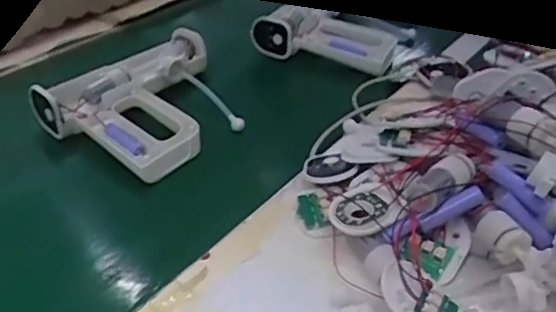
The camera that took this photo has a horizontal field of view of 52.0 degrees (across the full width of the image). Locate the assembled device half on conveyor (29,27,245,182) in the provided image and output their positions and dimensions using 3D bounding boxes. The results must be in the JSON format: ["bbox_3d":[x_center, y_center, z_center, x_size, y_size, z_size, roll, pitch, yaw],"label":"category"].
[{"bbox_3d":[-0.136,-0.066,0.624,0.211,0.044,0.197,-30,44,-35],"label":"assembled device half on conveyor"}]

